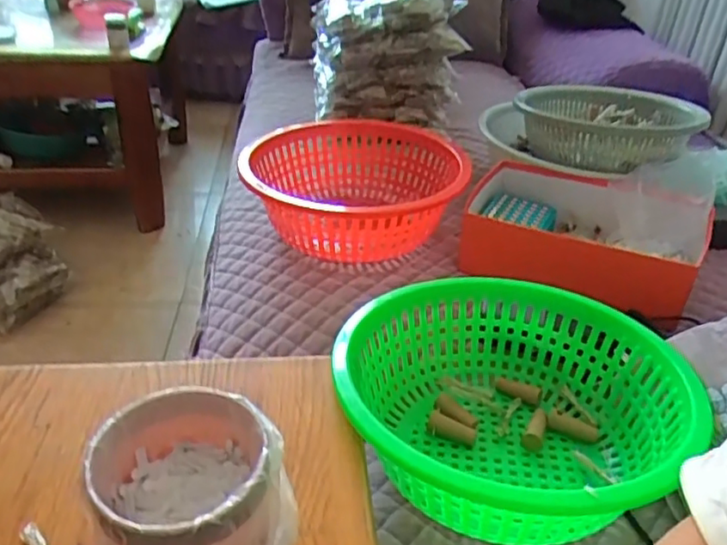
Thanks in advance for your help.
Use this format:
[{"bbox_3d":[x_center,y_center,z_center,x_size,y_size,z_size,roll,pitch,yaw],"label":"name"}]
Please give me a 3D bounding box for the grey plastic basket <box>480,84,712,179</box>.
[{"bbox_3d":[0.381,-0.236,1.041,0.302,0.100,0.306,-5,34,-15],"label":"grey plastic basket"}]

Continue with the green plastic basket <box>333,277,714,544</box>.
[{"bbox_3d":[0.133,0.130,0.606,0.315,0.130,0.306,4,33,-2],"label":"green plastic basket"}]

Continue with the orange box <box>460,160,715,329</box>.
[{"bbox_3d":[0.293,-0.060,0.872,0.309,0.100,0.220,18,35,19],"label":"orange box"}]

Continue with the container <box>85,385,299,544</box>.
[{"bbox_3d":[-0.113,0.148,0.426,0.131,0.075,0.120,0,33,-8],"label":"container"}]

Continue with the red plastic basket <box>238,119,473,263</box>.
[{"bbox_3d":[-0.018,-0.122,0.947,0.300,0.125,0.332,5,32,0],"label":"red plastic basket"}]

